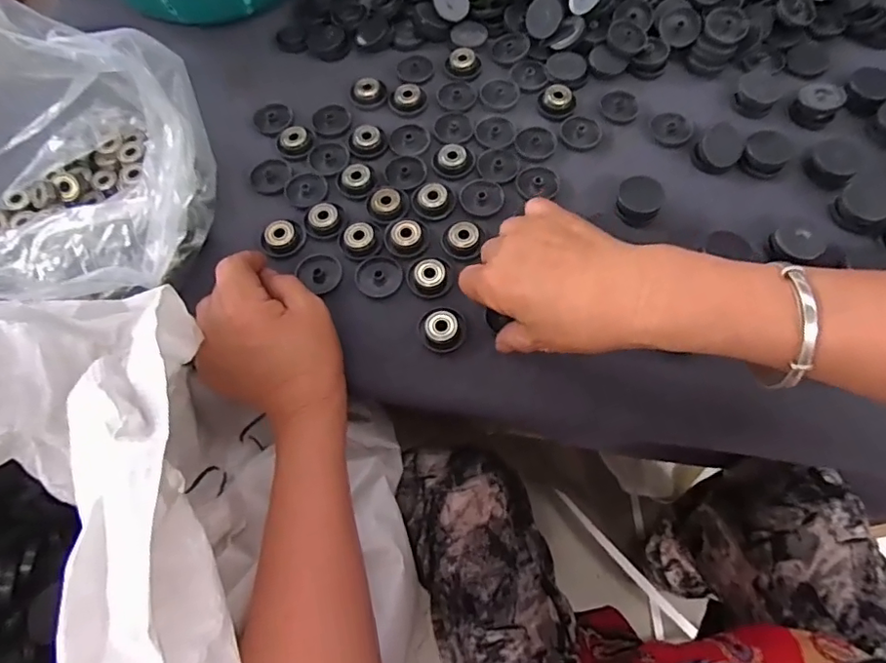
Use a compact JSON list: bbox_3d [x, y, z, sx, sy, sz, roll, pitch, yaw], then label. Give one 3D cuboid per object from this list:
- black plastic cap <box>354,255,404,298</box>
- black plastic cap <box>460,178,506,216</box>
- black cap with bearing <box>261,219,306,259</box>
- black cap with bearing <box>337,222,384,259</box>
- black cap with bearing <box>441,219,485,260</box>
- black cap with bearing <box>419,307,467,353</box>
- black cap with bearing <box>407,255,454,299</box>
[{"bbox_3d":[-0.047,-0.040,0.394,0.034,0.004,0.032,-1,65,2],"label":"black plastic cap"},{"bbox_3d":[0.031,-0.105,0.422,0.033,0.006,0.031,-1,65,2],"label":"black plastic cap"},{"bbox_3d":[-0.121,-0.071,0.407,0.033,0.010,0.029,-17,66,-5],"label":"black cap with bearing"},{"bbox_3d":[-0.061,-0.068,0.402,0.033,0.007,0.028,-17,66,-5],"label":"black cap with bearing"},{"bbox_3d":[0.015,-0.069,0.401,0.030,0.009,0.037,9,66,7],"label":"black cap with bearing"},{"bbox_3d":[0.000,-0.003,0.372,0.032,0.010,0.033,-1,65,2],"label":"black cap with bearing"},{"bbox_3d":[-0.009,-0.040,0.390,0.032,0.006,0.030,-1,65,2],"label":"black cap with bearing"}]

